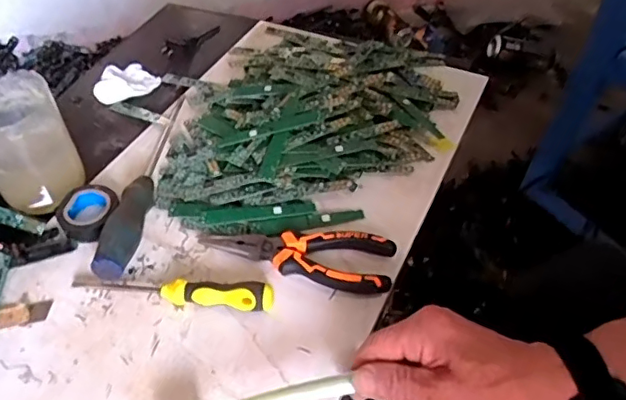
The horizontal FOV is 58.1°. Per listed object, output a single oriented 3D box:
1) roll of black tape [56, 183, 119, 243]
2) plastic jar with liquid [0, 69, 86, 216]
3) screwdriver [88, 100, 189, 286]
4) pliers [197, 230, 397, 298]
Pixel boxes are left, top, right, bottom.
[{"bbox_3d":[-0.196,0.009,0.495,0.048,0.017,0.057,-2,45,0],"label":"roll of black tape"},{"bbox_3d":[-0.254,-0.048,0.497,0.072,0.096,0.077,-1,45,1],"label":"plastic jar with liquid"},{"bbox_3d":[-0.149,-0.028,0.522,0.025,0.030,0.243,3,46,4],"label":"screwdriver"},{"bbox_3d":[-0.014,0.040,0.465,0.157,0.013,0.051,11,47,12],"label":"pliers"}]

